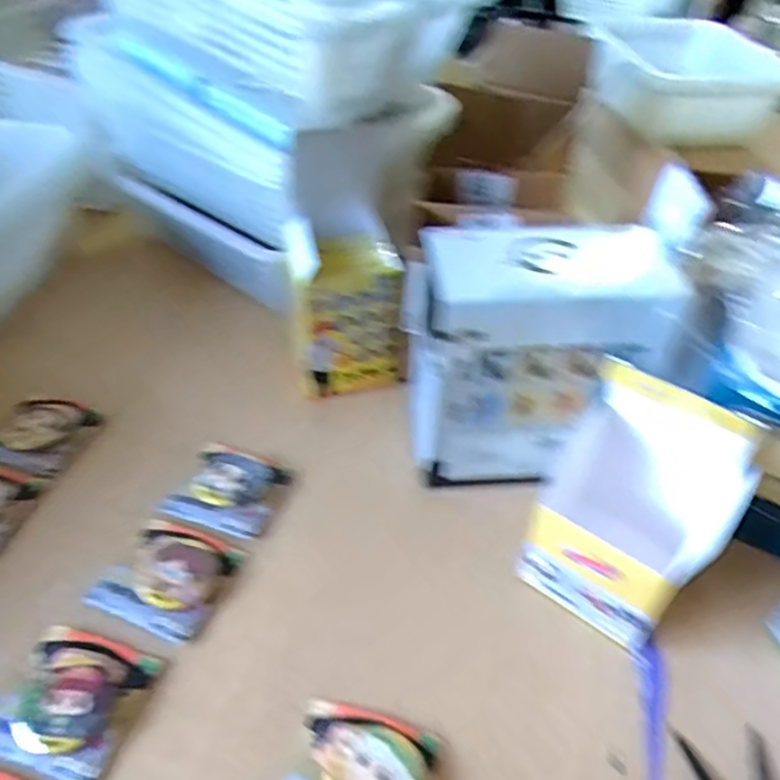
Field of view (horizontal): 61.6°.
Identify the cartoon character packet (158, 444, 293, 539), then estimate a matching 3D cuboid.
[{"bbox_3d":[-0.131,0.081,0.540,0.083,0.014,0.079,14,45,12],"label":"cartoon character packet"}]

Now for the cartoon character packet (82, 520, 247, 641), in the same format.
[{"bbox_3d":[-0.162,0.135,0.481,0.085,0.015,0.078,16,46,14],"label":"cartoon character packet"}]

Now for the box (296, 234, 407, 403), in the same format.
[{"bbox_3d":[-0.038,-0.066,0.603,0.100,0.150,0.054,-6,44,-8],"label":"box"}]

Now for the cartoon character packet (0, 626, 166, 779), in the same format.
[{"bbox_3d":[-0.203,0.195,0.416,0.087,0.017,0.081,12,45,10],"label":"cartoon character packet"}]

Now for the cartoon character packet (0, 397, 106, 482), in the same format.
[{"bbox_3d":[-0.311,0.039,0.584,0.079,0.014,0.084,17,46,15],"label":"cartoon character packet"}]

